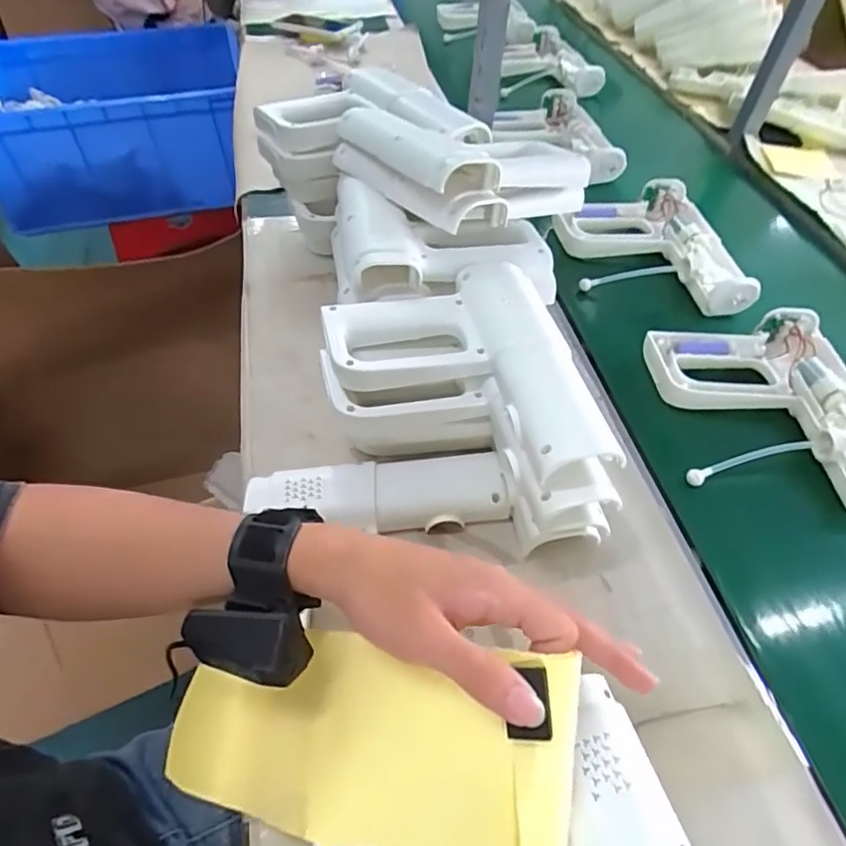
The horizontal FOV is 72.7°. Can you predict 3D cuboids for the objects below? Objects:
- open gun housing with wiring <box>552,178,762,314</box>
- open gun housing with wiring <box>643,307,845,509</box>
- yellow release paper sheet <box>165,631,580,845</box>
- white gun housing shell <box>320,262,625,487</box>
[{"bbox_3d":[0.267,-0.218,0.698,0.213,0.046,0.210,8,51,5],"label":"open gun housing with wiring"},{"bbox_3d":[0.329,-0.017,0.529,0.185,0.038,0.208,-1,51,-3],"label":"open gun housing with wiring"},{"bbox_3d":[-0.035,0.168,0.310,0.225,0.023,0.099,-2,77,21],"label":"yellow release paper sheet"},{"bbox_3d":[0.028,-0.039,0.428,0.176,0.039,0.188,-11,52,-11],"label":"white gun housing shell"}]

